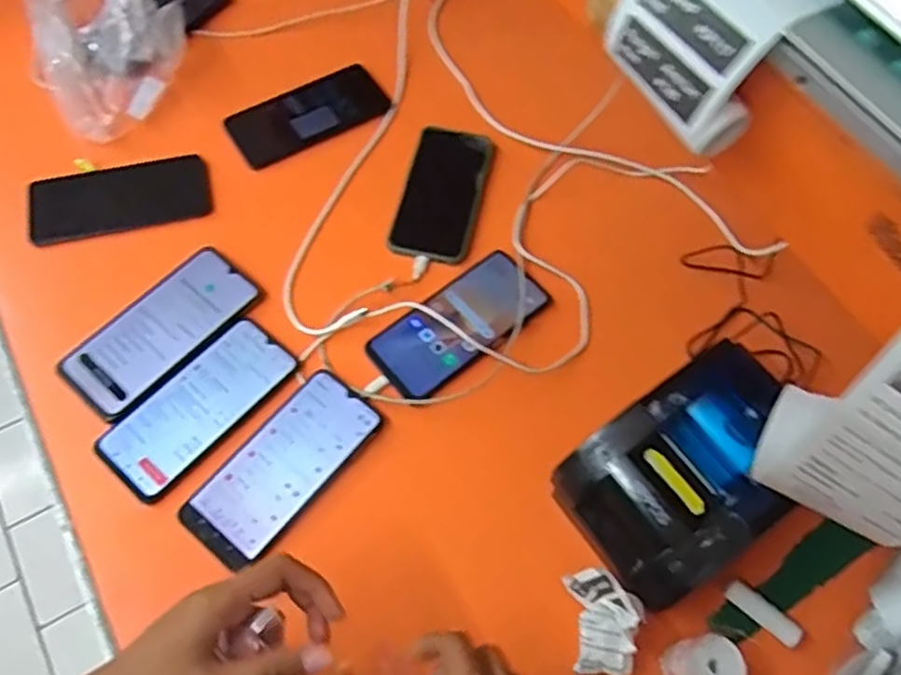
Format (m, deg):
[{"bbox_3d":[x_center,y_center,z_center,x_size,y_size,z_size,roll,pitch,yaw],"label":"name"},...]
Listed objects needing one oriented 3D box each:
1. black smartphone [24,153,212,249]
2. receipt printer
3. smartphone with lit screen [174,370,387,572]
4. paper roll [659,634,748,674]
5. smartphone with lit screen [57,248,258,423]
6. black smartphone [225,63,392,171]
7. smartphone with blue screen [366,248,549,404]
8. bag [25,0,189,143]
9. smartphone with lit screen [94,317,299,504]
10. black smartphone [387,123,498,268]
[{"bbox_3d":[-0.320,-0.137,0.696,0.165,0.014,0.071,-12,74,-11],"label":"black smartphone"},{"bbox_3d":[0.176,0.106,0.540,0.162,0.104,0.122,-32,68,-17],"label":"receipt printer"},{"bbox_3d":[-0.134,0.102,0.577,0.074,0.008,0.165,37,67,16],"label":"smartphone with lit screen"},{"bbox_3d":[0.175,0.232,0.499,0.045,0.047,0.039,-10,63,-8],"label":"paper roll"},{"bbox_3d":[-0.254,-0.007,0.630,0.081,0.006,0.170,37,67,16],"label":"smartphone with lit screen"},{"bbox_3d":[-0.151,-0.240,0.758,0.166,0.005,0.074,-29,67,-16],"label":"black smartphone"},{"bbox_3d":[0.009,-0.014,0.646,0.164,0.008,0.077,-35,69,-19],"label":"smartphone with blue screen"},{"bbox_3d":[-0.341,-0.321,0.748,0.185,0.080,0.190,-25,66,-14],"label":"bag"},{"bbox_3d":[-0.210,0.057,0.600,0.076,0.012,0.165,37,67,16],"label":"smartphone with lit screen"},{"bbox_3d":[-0.008,-0.148,0.716,0.077,0.008,0.161,13,63,4],"label":"black smartphone"}]

